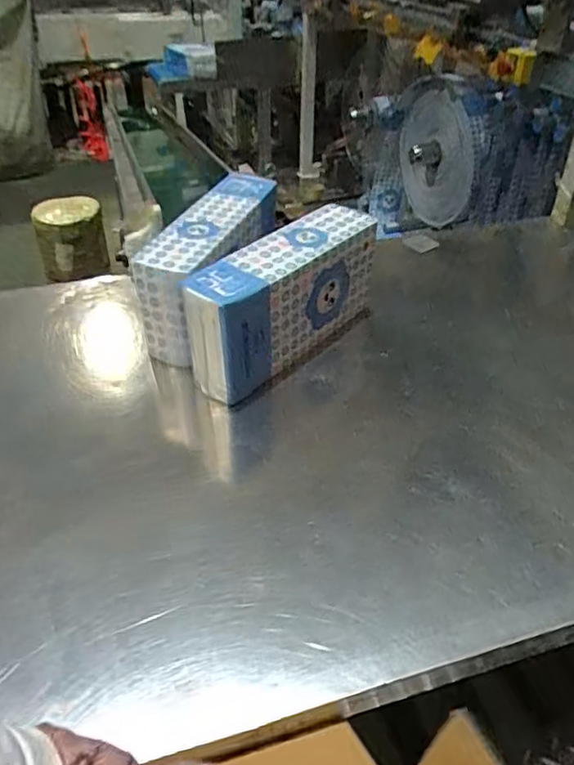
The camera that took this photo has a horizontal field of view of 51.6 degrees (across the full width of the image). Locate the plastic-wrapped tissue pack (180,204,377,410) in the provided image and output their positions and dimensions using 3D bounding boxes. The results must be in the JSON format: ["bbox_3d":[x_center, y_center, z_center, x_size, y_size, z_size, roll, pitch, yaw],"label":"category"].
[{"bbox_3d":[-0.002,-0.115,0.860,0.097,0.178,0.320,30,47,32],"label":"plastic-wrapped tissue pack"}]

